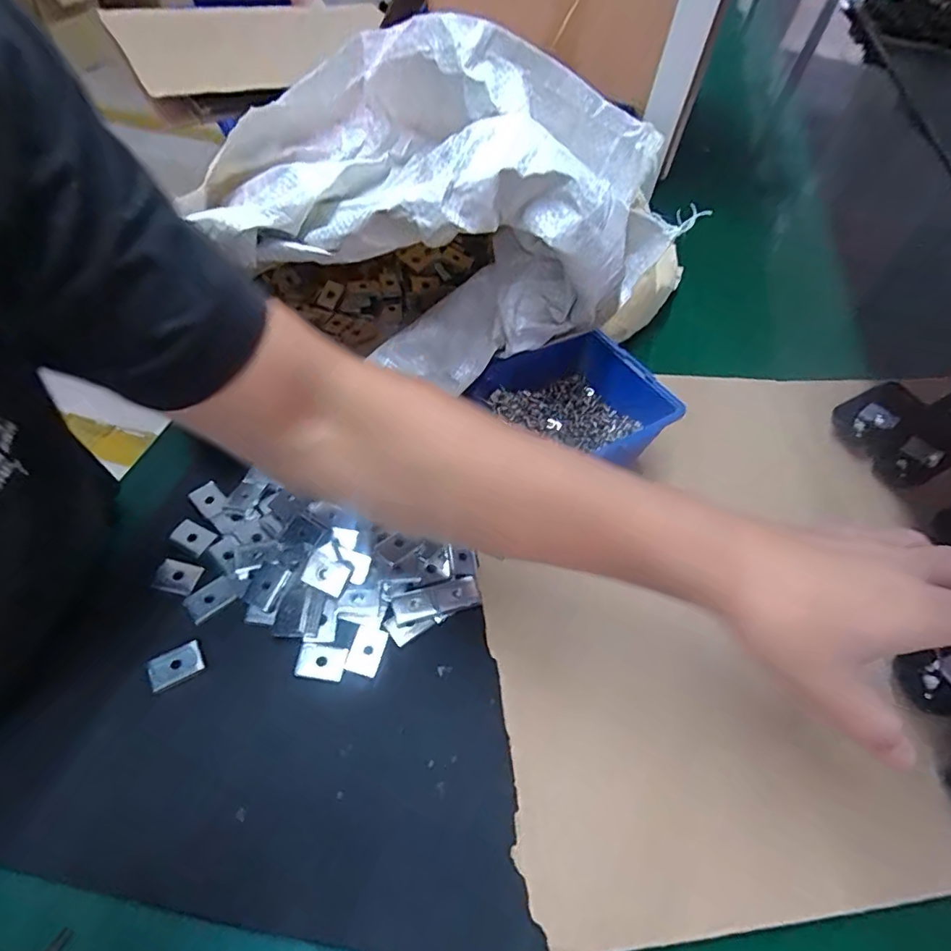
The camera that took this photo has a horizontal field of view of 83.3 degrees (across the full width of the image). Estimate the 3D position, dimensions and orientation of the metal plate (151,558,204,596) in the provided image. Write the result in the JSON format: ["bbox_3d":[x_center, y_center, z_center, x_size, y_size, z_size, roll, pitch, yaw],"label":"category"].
[{"bbox_3d":[-0.194,0.066,0.346,0.029,0.004,0.021,16,55,5],"label":"metal plate"}]

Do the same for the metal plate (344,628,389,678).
[{"bbox_3d":[-0.067,0.107,0.326,0.019,0.004,0.027,14,55,5],"label":"metal plate"}]

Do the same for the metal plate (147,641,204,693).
[{"bbox_3d":[-0.175,0.112,0.313,0.028,0.005,0.019,-24,61,-21],"label":"metal plate"}]

